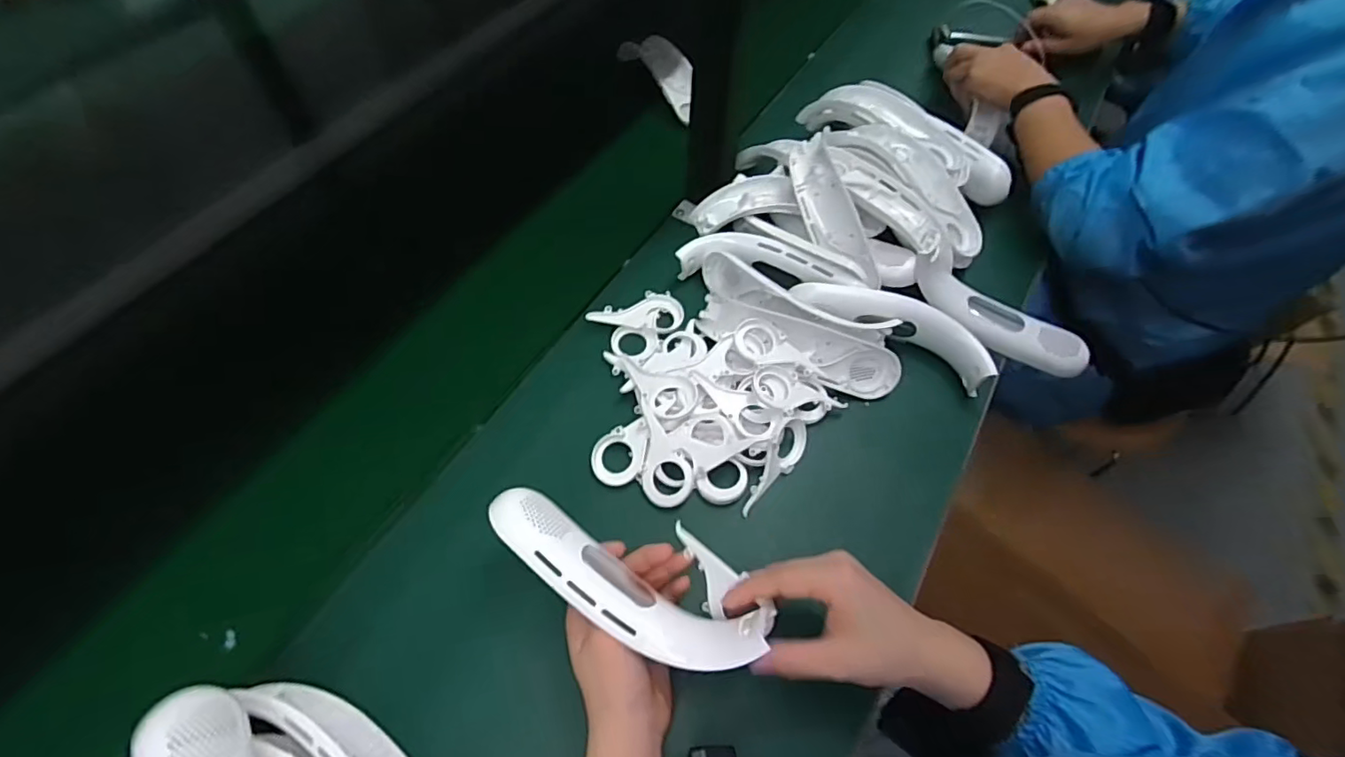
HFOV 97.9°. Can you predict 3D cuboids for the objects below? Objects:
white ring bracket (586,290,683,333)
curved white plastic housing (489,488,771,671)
[{"bbox_3d":[-0.035,-0.073,0.601,0.093,0.012,0.048,6,59,3],"label":"white ring bracket"},{"bbox_3d":[-0.038,0.136,0.386,0.190,0.041,0.046,28,62,12],"label":"curved white plastic housing"}]

